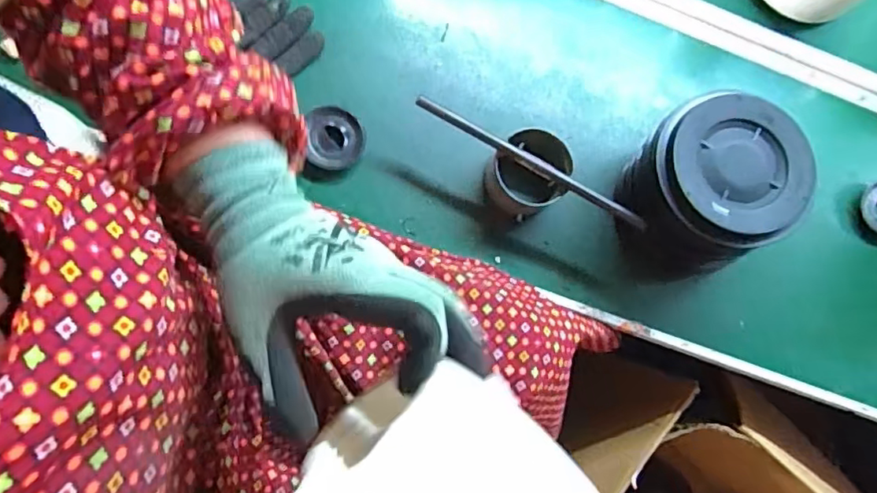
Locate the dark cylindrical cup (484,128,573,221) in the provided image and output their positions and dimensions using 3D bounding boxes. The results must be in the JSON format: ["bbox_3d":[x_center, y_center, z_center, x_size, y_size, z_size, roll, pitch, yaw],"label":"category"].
[{"bbox_3d":[0.085,-0.069,0.554,0.075,0.064,0.069,0,75,0],"label":"dark cylindrical cup"}]

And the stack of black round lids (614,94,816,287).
[{"bbox_3d":[0.248,-0.051,0.537,0.142,0.108,0.131,-20,76,-6],"label":"stack of black round lids"}]

